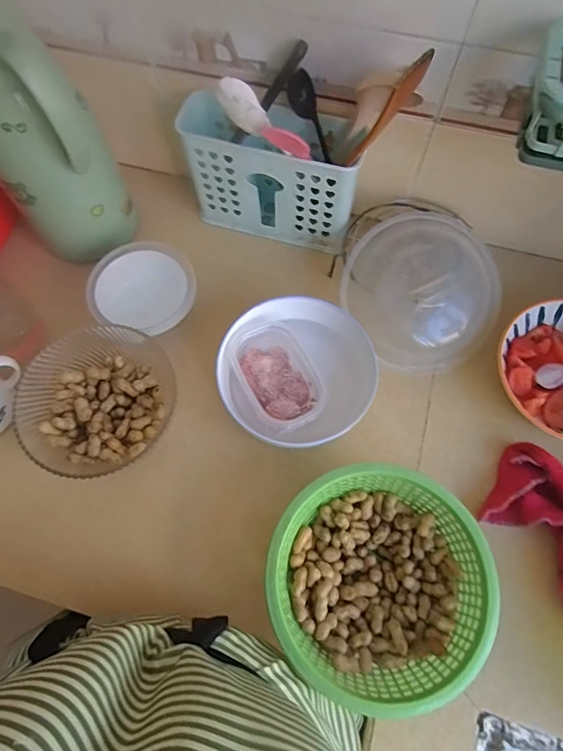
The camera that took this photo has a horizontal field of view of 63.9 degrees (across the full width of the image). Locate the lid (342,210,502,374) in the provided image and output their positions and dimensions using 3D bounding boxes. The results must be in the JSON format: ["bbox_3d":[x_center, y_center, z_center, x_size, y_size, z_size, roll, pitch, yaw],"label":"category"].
[{"bbox_3d":[0.176,-0.105,0.536,0.179,0.050,0.185,0,90,-4],"label":"lid"}]

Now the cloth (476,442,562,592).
[{"bbox_3d":[0.294,0.166,0.461,0.094,0.031,0.194,-37,73,-12],"label":"cloth"}]

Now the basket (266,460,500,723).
[{"bbox_3d":[0.088,0.194,0.437,0.189,0.088,0.197,0,69,1],"label":"basket"}]

